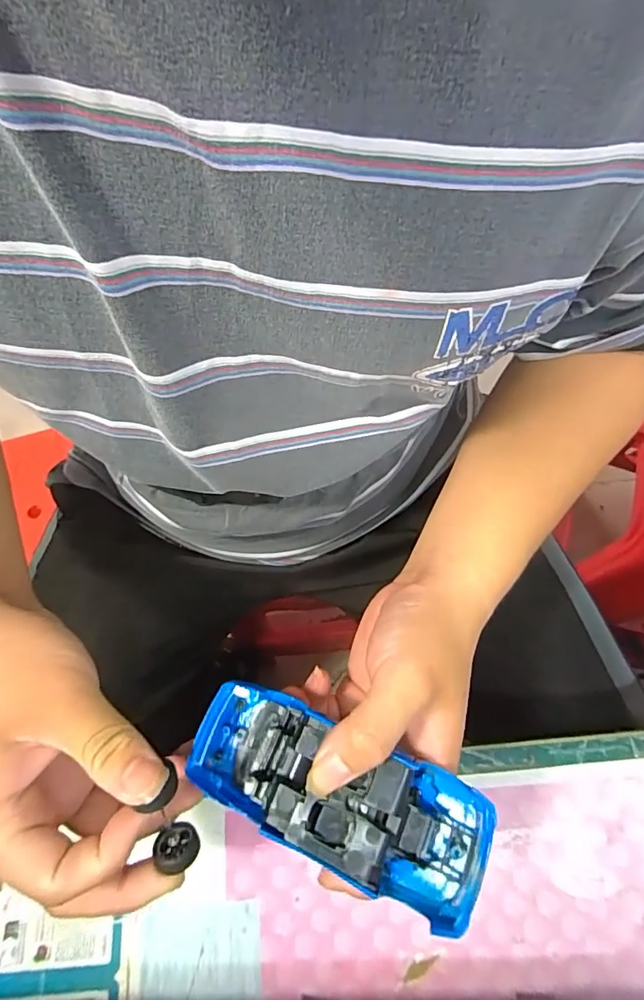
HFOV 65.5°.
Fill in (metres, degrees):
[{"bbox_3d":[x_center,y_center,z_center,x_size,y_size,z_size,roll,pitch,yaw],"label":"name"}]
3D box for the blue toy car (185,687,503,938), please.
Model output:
[{"bbox_3d":[0.002,0.128,0.224,0.137,0.028,0.051,17,76,21],"label":"blue toy car"}]

